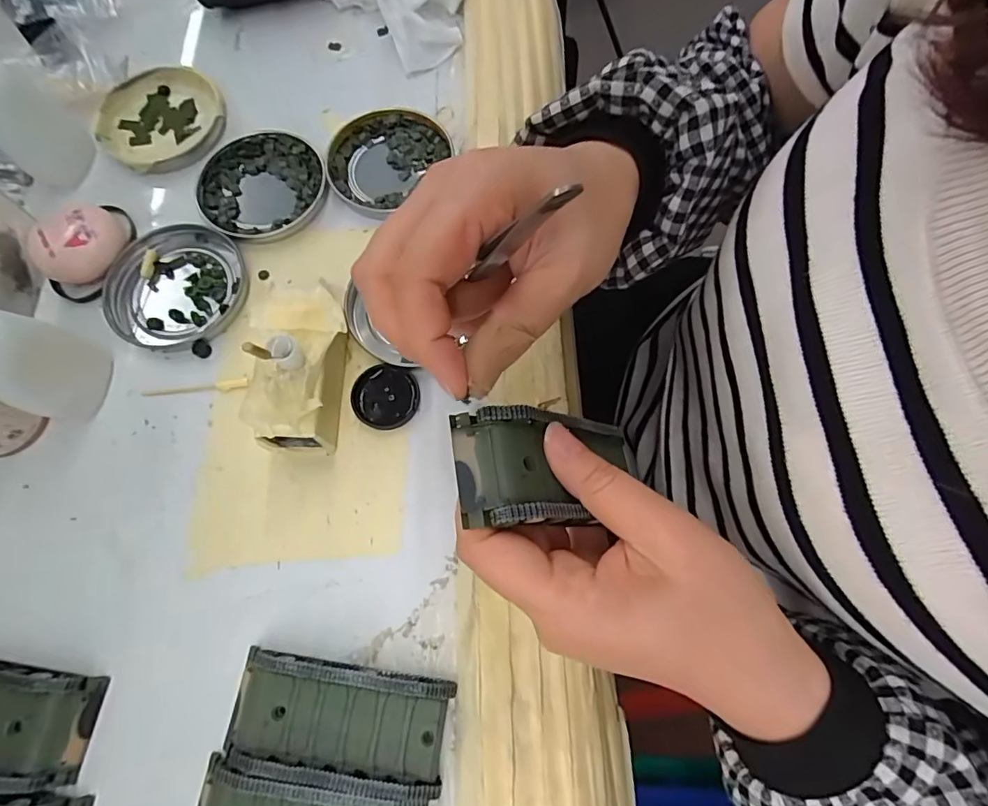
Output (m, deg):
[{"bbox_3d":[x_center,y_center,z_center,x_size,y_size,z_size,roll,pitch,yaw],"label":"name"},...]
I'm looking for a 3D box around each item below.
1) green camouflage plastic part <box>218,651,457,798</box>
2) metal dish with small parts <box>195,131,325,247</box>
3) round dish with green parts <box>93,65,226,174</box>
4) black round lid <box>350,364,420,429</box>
[{"bbox_3d":[-0.069,0.138,0.224,0.094,0.017,0.043,8,71,2],"label":"green camouflage plastic part"},{"bbox_3d":[-0.146,-0.136,0.321,0.077,0.010,0.075,0,71,-1],"label":"metal dish with small parts"},{"bbox_3d":[-0.220,-0.186,0.339,0.078,0.012,0.081,-1,72,2],"label":"round dish with green parts"},{"bbox_3d":[-0.059,-0.003,0.277,0.035,0.006,0.034,0,71,-1],"label":"black round lid"}]

